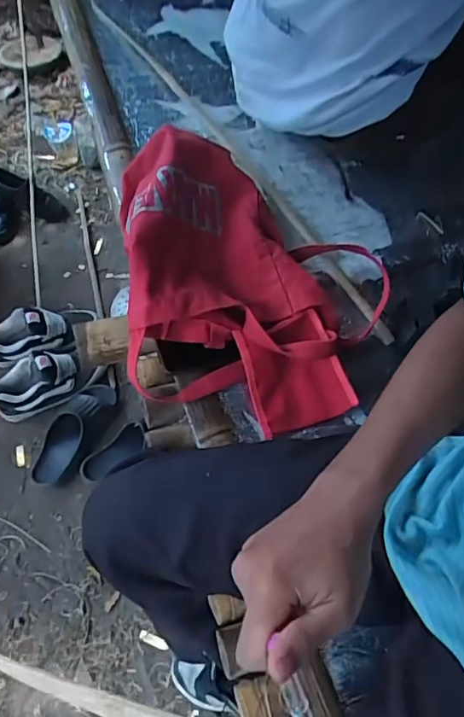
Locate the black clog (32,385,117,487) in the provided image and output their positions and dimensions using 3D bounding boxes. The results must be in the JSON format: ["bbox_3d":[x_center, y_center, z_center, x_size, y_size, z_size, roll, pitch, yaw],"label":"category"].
[{"bbox_3d":[-0.349,0.167,1.171,0.099,0.066,0.258,23,61,11],"label":"black clog"}]

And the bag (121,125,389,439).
[{"bbox_3d":[0.033,-0.135,0.718,0.354,0.118,0.450,-6,59,-6],"label":"bag"}]

